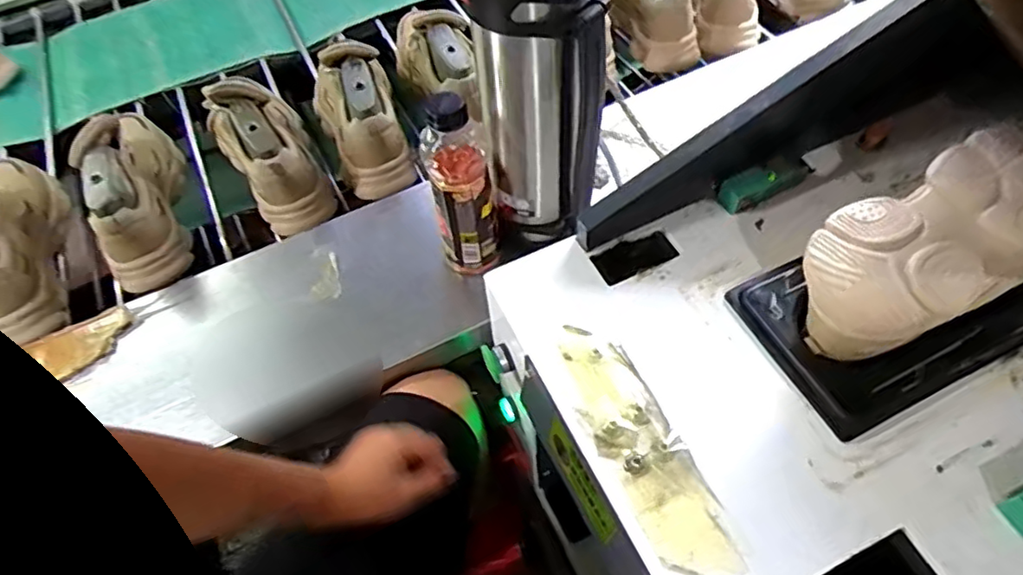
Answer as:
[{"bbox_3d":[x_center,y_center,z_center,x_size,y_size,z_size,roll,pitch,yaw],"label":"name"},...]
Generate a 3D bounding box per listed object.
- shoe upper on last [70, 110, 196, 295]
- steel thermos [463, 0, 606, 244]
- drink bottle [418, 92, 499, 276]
[{"bbox_3d":[-0.492,-0.142,0.810,0.090,0.144,0.278,-19,59,-7],"label":"shoe upper on last"},{"bbox_3d":[0.026,-0.198,0.599,0.110,0.356,0.109,-13,59,-3],"label":"steel thermos"},{"bbox_3d":[-0.054,-0.103,0.670,0.070,0.226,0.062,-15,59,-4],"label":"drink bottle"}]

